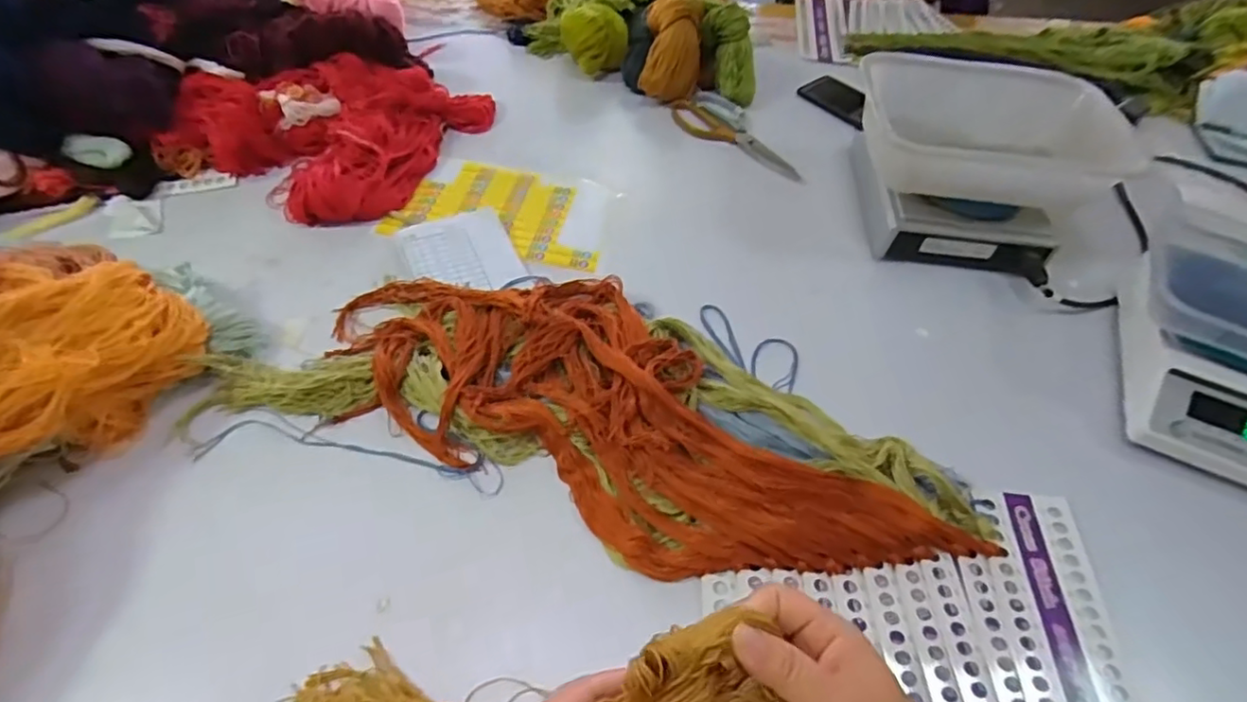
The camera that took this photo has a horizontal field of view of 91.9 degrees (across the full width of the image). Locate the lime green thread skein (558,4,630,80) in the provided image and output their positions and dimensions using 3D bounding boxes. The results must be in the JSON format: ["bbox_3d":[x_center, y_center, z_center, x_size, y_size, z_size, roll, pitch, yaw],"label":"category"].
[{"bbox_3d":[-0.042,-0.458,0.887,0.097,0.079,0.066,5,53,0],"label":"lime green thread skein"}]

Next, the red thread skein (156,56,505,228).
[{"bbox_3d":[-0.366,-0.295,0.753,0.295,0.063,0.298,19,54,10],"label":"red thread skein"}]

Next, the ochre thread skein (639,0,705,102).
[{"bbox_3d":[0.068,-0.432,0.853,0.082,0.102,0.101,5,53,0],"label":"ochre thread skein"}]

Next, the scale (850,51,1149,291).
[{"bbox_3d":[0.399,-0.210,0.687,0.270,0.140,0.198,10,53,4],"label":"scale"}]

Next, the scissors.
[{"bbox_3d":[0.151,-0.288,0.823,0.216,0.015,0.046,37,59,22],"label":"scissors"}]

